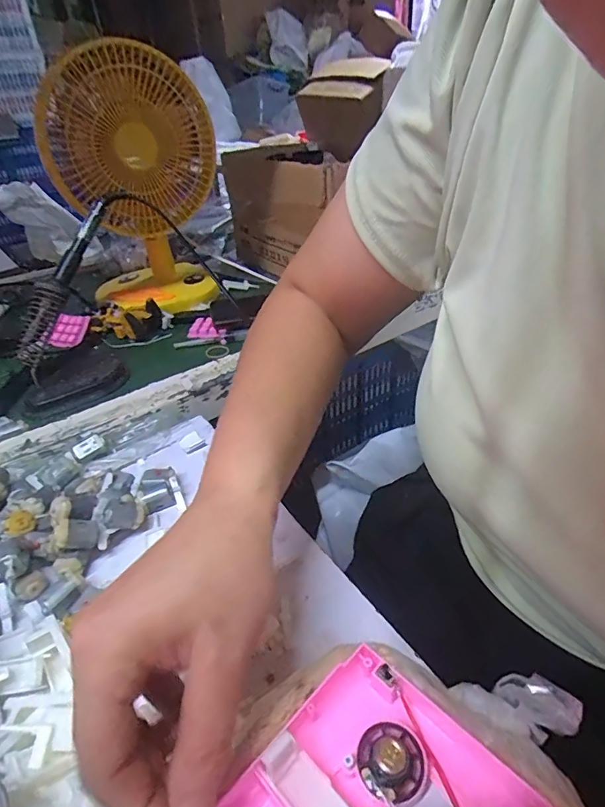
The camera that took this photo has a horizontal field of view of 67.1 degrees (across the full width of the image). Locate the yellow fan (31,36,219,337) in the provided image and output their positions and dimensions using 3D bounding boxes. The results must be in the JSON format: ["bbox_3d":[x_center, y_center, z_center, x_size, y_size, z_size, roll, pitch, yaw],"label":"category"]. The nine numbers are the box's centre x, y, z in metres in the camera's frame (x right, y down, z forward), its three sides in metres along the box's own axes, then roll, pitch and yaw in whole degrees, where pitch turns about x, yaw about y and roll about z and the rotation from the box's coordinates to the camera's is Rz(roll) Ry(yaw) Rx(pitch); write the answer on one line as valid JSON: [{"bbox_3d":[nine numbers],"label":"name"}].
[{"bbox_3d":[-0.217,-0.289,0.623,0.200,0.308,0.224,-9,35,-7],"label":"yellow fan"}]

